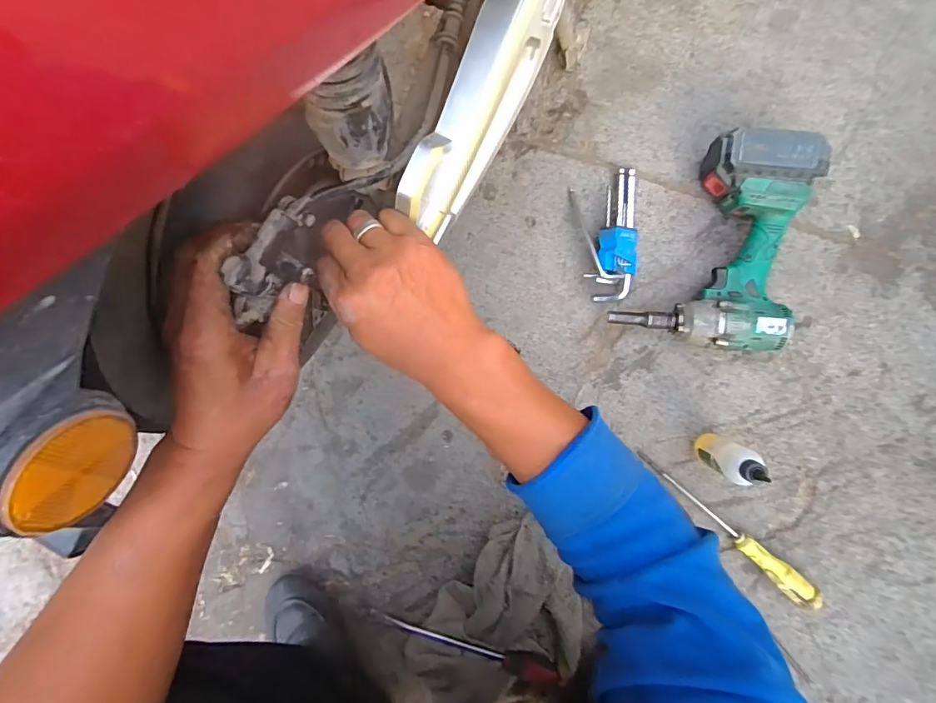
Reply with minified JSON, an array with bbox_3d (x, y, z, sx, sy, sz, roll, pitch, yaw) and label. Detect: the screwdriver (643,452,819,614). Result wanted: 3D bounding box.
[{"bbox_3d":[0.315,0.217,0.578,0.258,0.034,0.028,39,96,5],"label":"screwdriver"}]

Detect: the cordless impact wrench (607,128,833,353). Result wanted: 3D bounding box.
[{"bbox_3d":[0.302,-0.128,0.558,0.192,0.077,0.243,16,92,5],"label":"cordless impact wrench"}]

